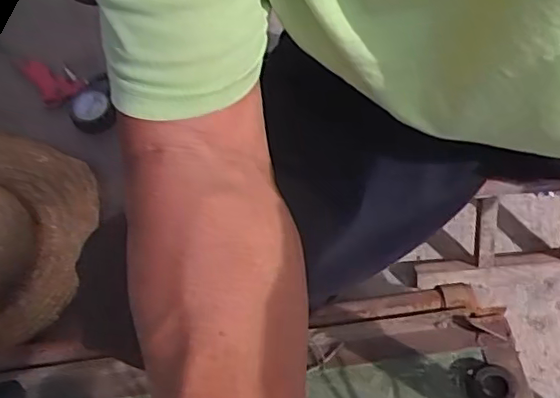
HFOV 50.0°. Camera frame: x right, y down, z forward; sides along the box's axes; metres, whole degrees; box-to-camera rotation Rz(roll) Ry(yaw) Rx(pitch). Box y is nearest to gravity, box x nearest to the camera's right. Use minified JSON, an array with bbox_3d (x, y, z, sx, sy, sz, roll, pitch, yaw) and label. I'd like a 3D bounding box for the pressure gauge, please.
[{"bbox_3d":[-0.366,-0.190,1.056,0.227,0.034,0.091,35,71,17],"label":"pressure gauge"}]

